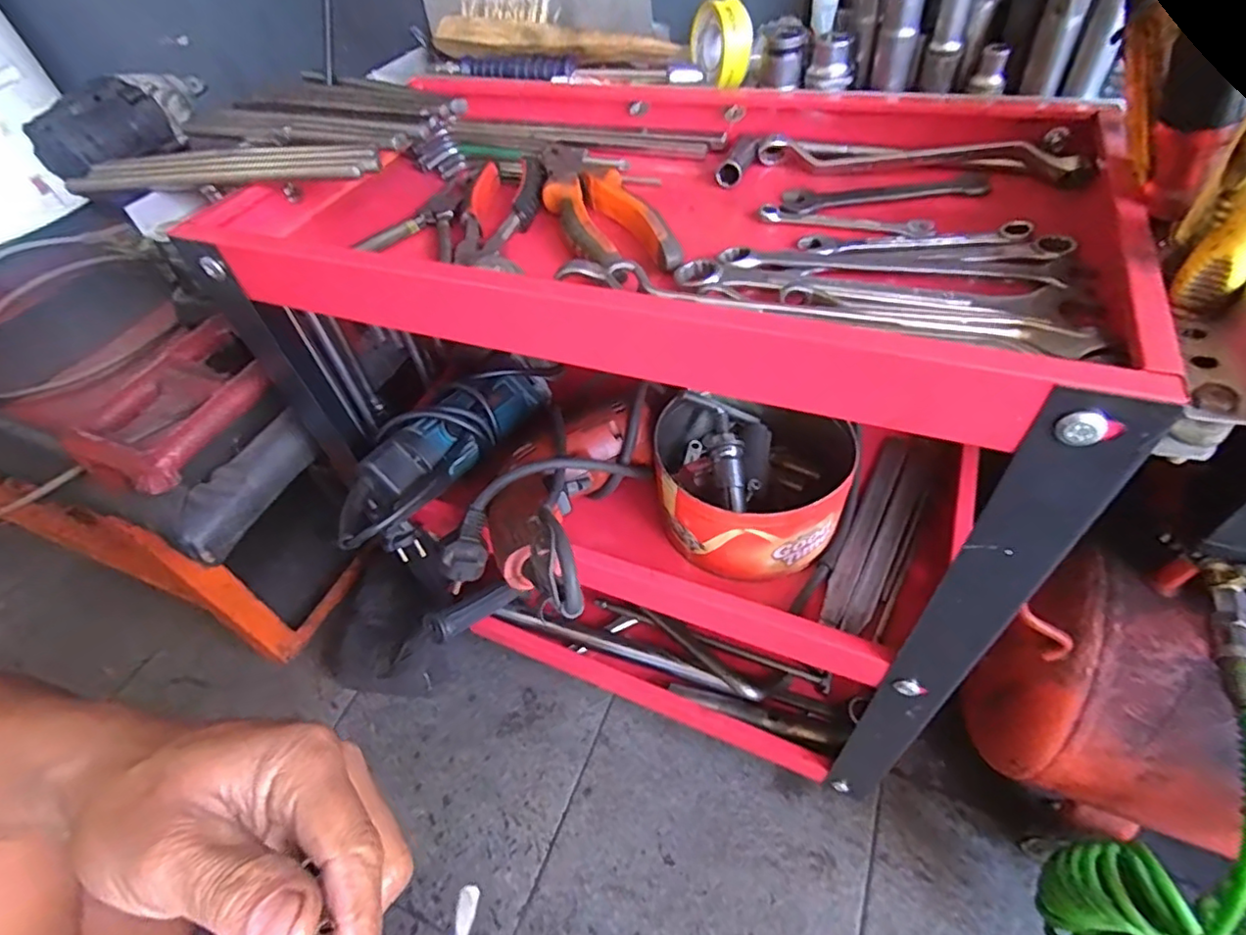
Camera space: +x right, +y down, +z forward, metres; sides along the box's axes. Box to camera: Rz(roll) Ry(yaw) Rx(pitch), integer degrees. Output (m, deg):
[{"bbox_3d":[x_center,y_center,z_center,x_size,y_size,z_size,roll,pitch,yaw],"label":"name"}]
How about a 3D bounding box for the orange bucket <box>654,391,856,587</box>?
[{"bbox_3d":[0.107,0.008,0.489,0.155,0.071,0.145,-3,50,4],"label":"orange bucket"}]

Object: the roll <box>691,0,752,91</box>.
[{"bbox_3d":[0.069,-0.299,0.422,0.025,0.046,0.048,-17,50,-7],"label":"roll"}]

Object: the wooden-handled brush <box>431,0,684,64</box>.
[{"bbox_3d":[-0.060,-0.348,0.478,0.225,0.037,0.045,19,55,21],"label":"wooden-handled brush"}]

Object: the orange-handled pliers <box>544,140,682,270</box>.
[{"bbox_3d":[-0.021,-0.174,0.385,0.055,0.014,0.189,-18,50,-8],"label":"orange-handled pliers"}]

